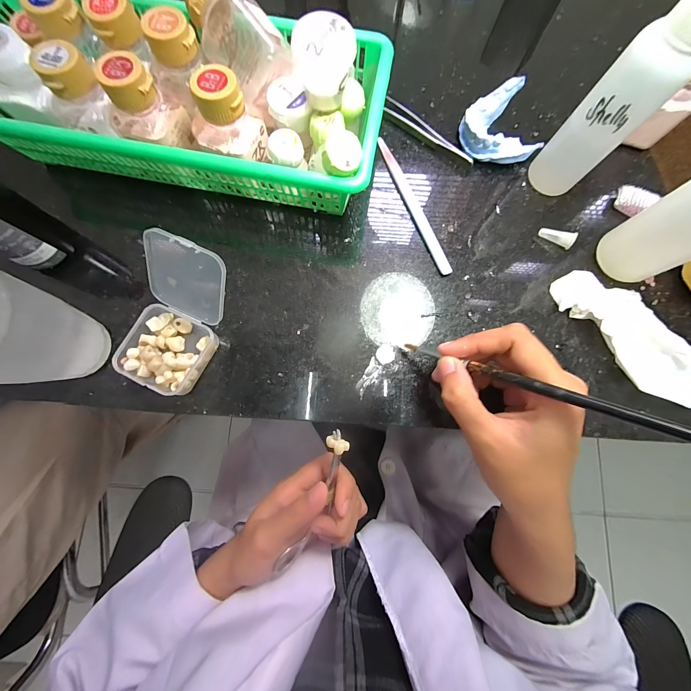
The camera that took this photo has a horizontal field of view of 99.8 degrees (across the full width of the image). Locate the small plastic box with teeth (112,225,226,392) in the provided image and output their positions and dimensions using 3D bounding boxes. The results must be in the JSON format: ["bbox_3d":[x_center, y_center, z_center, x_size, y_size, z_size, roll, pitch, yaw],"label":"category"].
[{"bbox_3d":[-0.121,-0.018,0.198,0.055,0.057,0.094,27,79,4],"label":"small plastic box with teeth"}]

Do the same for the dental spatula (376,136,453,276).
[{"bbox_3d":[0.057,-0.120,0.247,0.010,0.005,0.134,-22,80,-5],"label":"dental spatula"}]

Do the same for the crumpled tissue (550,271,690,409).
[{"bbox_3d":[0.223,-0.011,0.223,0.054,0.017,0.129,-41,82,-8],"label":"crumpled tissue"}]

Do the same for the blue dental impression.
[{"bbox_3d":[0.130,-0.189,0.253,0.058,0.023,0.068,-15,79,-4],"label":"blue dental impression"}]

